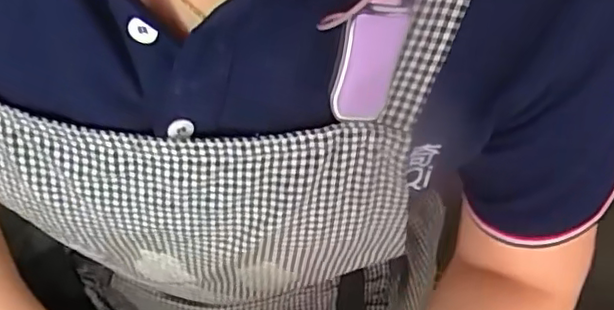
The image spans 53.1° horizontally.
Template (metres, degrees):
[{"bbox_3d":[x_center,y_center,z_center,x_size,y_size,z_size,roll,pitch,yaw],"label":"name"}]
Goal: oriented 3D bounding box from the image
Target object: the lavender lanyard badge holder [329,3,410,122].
[{"bbox_3d":[0.024,-0.038,0.249,0.025,0.051,0.009,10,34,-7],"label":"lavender lanyard badge holder"}]

